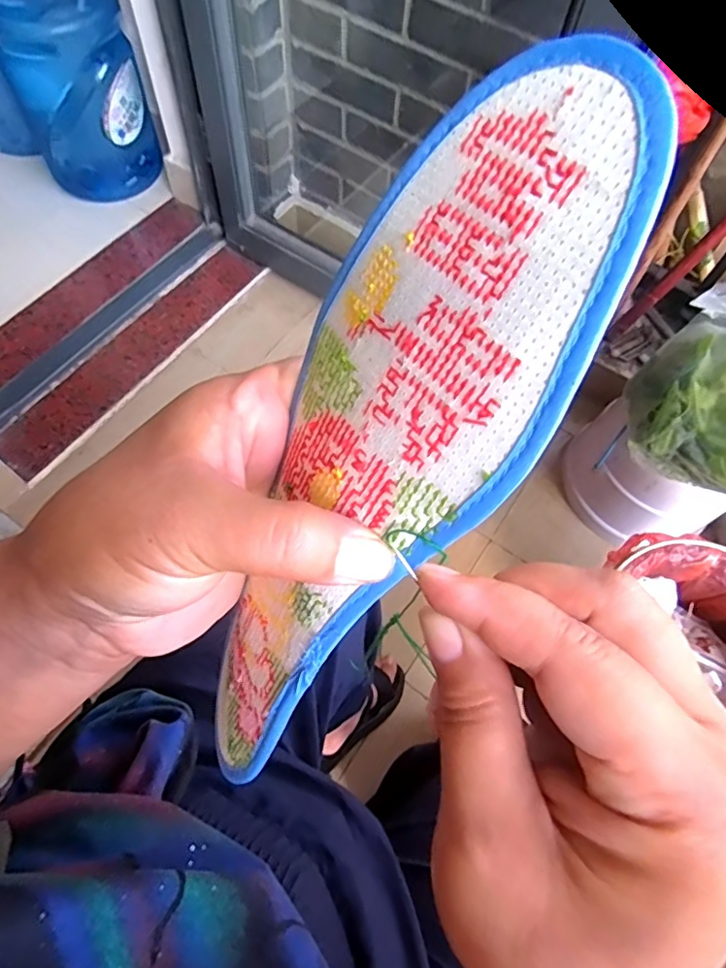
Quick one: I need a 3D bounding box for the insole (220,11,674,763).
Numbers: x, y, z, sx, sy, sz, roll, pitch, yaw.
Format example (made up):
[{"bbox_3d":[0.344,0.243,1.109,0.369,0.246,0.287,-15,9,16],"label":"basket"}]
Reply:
[{"bbox_3d":[-0.007,0.001,0.158,0.006,0.221,0.073,-5,49,-48],"label":"insole"}]

